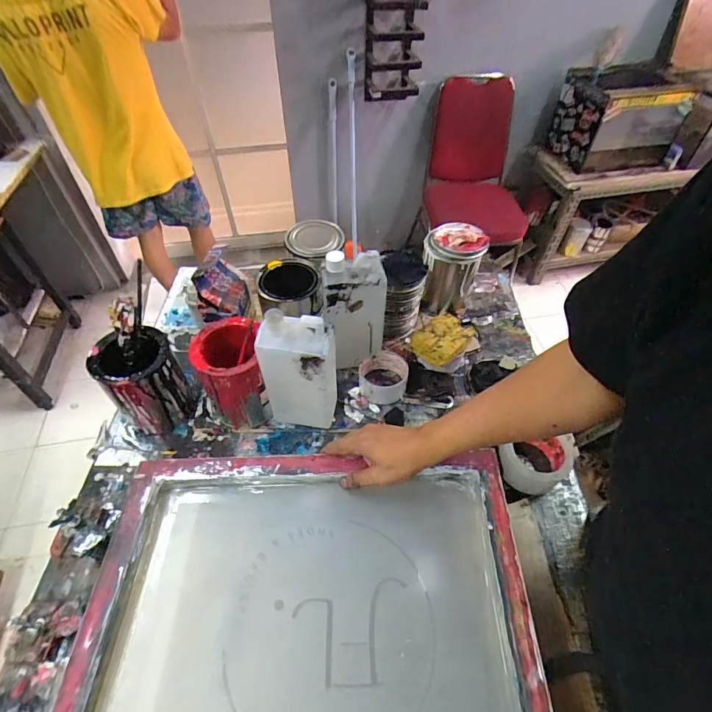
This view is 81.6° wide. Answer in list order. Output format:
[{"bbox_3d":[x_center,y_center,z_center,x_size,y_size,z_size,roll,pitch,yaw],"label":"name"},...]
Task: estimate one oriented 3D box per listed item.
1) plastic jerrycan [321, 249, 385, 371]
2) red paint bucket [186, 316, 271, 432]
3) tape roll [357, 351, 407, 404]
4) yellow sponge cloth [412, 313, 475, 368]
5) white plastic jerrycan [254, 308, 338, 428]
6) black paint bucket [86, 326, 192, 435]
[{"bbox_3d":[-0.002,-0.067,0.667,0.096,0.205,0.058,-1,50,-1],"label":"plastic jerrycan"},{"bbox_3d":[-0.184,0.033,0.634,0.093,0.149,0.101,0,50,0],"label":"red paint bucket"},{"bbox_3d":[0.047,0.037,0.702,0.081,0.051,0.078,0,50,0],"label":"tape roll"},{"bbox_3d":[0.147,-0.029,0.690,0.100,0.025,0.070,-35,59,-26],"label":"yellow sponge cloth"},{"bbox_3d":[-0.075,0.027,0.589,0.107,0.214,0.056,8,50,6],"label":"white plastic jerrycan"},{"bbox_3d":[-0.325,0.042,0.640,0.097,0.143,0.100,0,50,0],"label":"black paint bucket"}]

